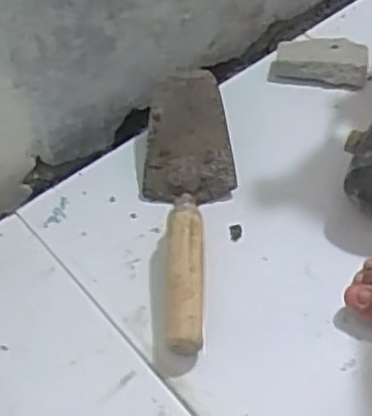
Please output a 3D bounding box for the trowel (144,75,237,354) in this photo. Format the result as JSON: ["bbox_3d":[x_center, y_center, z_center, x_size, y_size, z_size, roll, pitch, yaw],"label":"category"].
[{"bbox_3d":[0.004,-0.005,0.642,0.090,0.057,0.294,-3,52,0],"label":"trowel"}]

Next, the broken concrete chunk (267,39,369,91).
[{"bbox_3d":[0.150,-0.163,0.771,0.105,0.029,0.057,8,53,10],"label":"broken concrete chunk"}]

